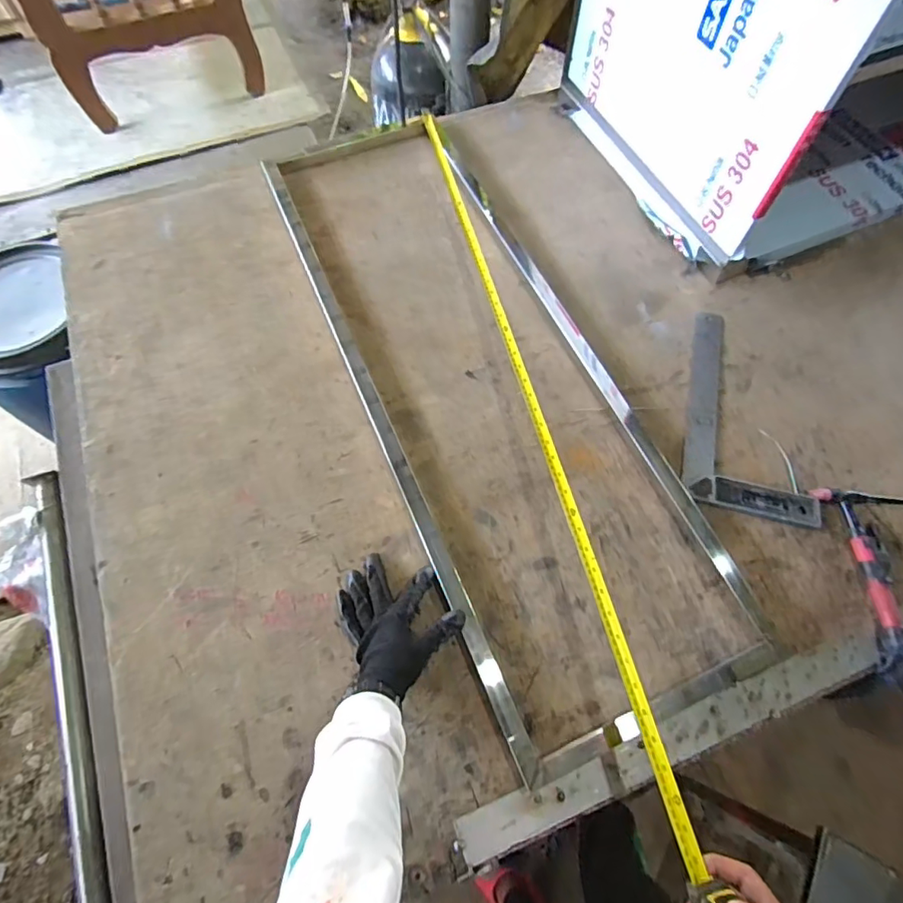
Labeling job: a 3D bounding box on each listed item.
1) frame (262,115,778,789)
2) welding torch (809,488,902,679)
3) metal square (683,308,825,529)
[{"bbox_3d":[0.040,-0.150,0.831,0.395,0.043,1.138,-21,67,-10],"label":"frame"},{"bbox_3d":[0.603,0.163,0.686,0.155,0.032,0.242,-2,66,-2],"label":"welding torch"},{"bbox_3d":[0.465,-0.063,0.796,0.185,0.016,0.343,14,67,5],"label":"metal square"}]

